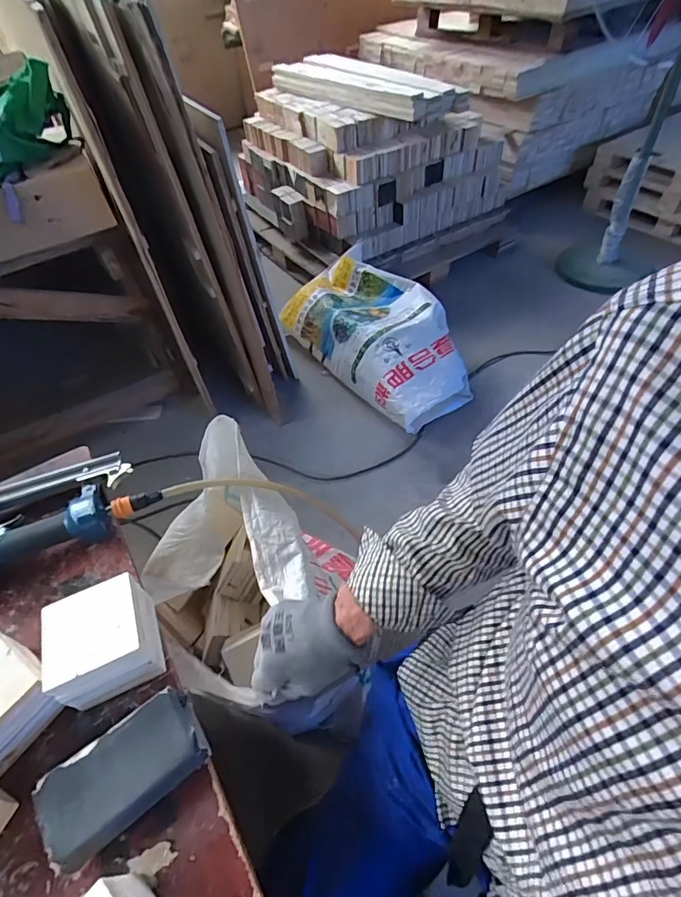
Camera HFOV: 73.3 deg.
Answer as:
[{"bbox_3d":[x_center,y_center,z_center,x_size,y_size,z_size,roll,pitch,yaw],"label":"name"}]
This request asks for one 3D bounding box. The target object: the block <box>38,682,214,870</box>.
[{"bbox_3d":[-0.201,0.305,0.433,0.140,0.041,0.077,-31,55,-24],"label":"block"}]

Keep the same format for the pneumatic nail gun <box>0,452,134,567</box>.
[{"bbox_3d":[-0.402,0.083,0.612,0.233,0.067,0.157,-26,54,-20],"label":"pneumatic nail gun"}]

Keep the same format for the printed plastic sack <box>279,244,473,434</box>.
[{"bbox_3d":[0.138,-0.425,1.724,0.436,0.272,0.761,-37,57,-25],"label":"printed plastic sack"}]

